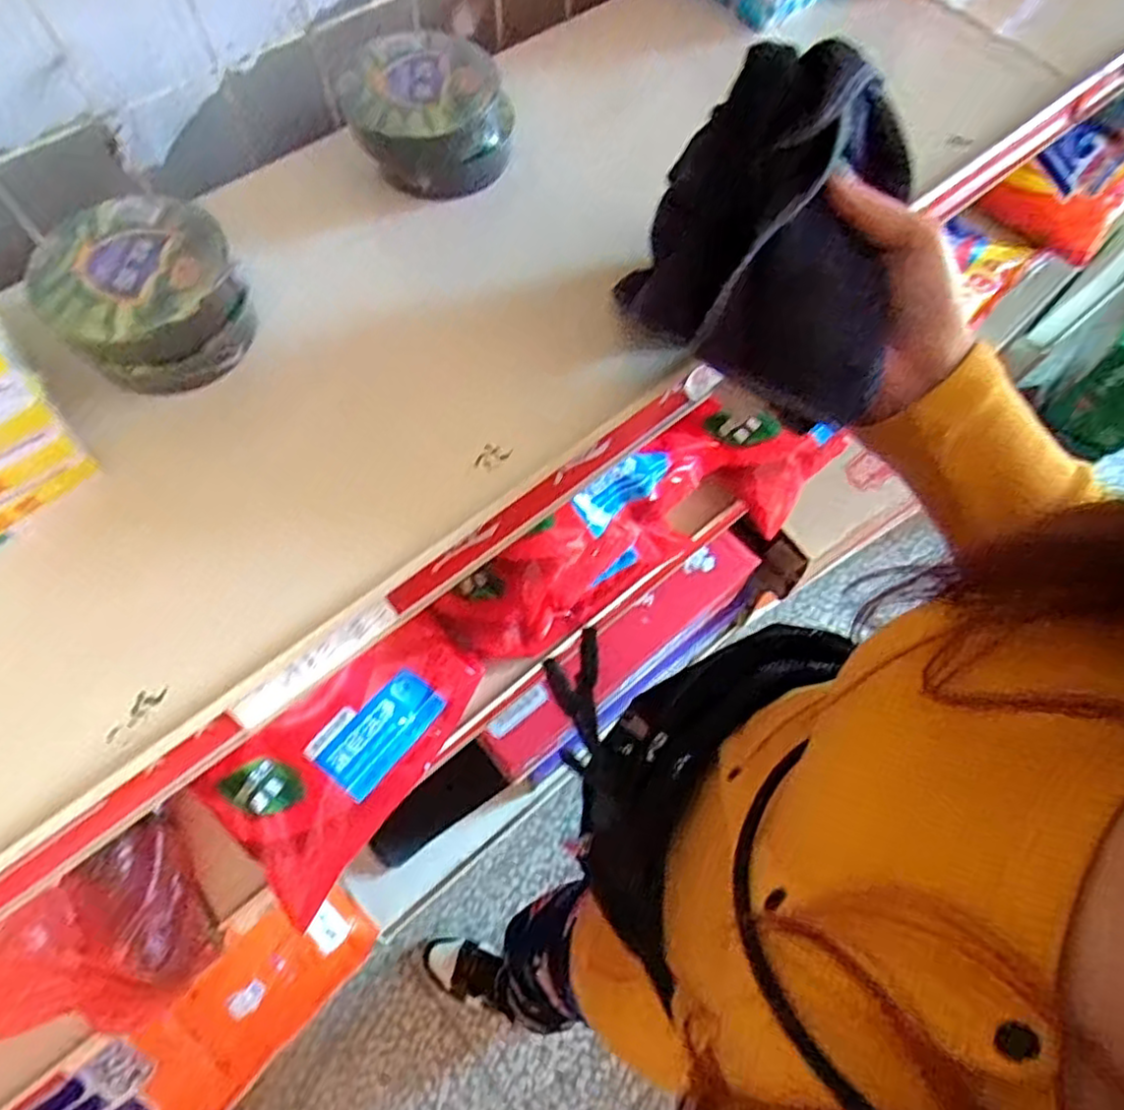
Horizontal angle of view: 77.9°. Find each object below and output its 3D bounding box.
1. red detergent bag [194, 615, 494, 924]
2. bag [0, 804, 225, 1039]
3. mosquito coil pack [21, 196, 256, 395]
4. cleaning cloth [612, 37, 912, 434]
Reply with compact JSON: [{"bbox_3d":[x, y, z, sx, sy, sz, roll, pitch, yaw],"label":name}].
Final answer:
[{"bbox_3d":[-0.185,0.180,0.647,0.258,0.046,0.148,-41,74,-18],"label":"red detergent bag"},{"bbox_3d":[-0.361,0.311,0.539,0.120,0.149,0.195,34,69,11],"label":"bag"},{"bbox_3d":[-0.216,-0.136,0.366,0.096,0.045,0.090,31,69,10],"label":"mosquito coil pack"},{"bbox_3d":[0.111,-0.151,0.328,0.136,0.104,0.103,42,71,14],"label":"cleaning cloth"}]

